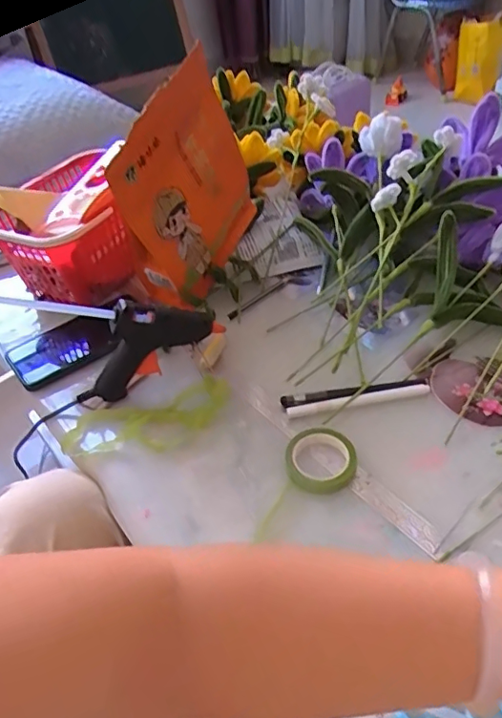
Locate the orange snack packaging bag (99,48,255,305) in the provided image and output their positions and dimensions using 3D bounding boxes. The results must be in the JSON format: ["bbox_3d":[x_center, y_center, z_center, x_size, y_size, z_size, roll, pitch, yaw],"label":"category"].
[{"bbox_3d":[-0.073,-0.183,0.585,0.059,0.237,0.185,26,67,26],"label":"orange snack packaging bag"}]

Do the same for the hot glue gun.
[{"bbox_3d":[-0.101,-0.018,0.519,0.145,0.095,0.023,-17,44,-10],"label":"hot glue gun"}]

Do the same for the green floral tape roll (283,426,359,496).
[{"bbox_3d":[0.059,0.084,0.457,0.058,0.015,0.062,-4,44,4],"label":"green floral tape roll"}]

